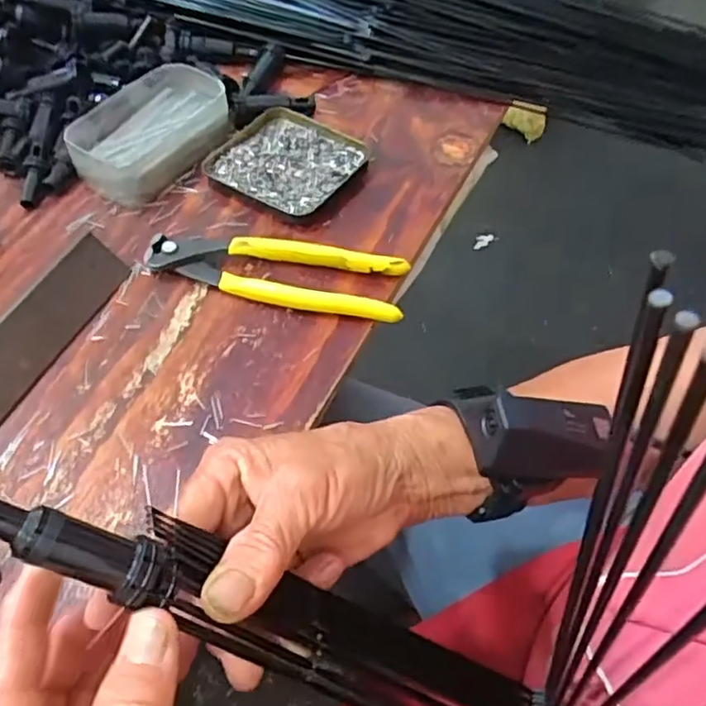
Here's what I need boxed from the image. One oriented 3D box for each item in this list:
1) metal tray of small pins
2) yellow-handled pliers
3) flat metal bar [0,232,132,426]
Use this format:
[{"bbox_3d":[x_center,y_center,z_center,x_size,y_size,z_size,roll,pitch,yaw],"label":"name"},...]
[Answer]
[{"bbox_3d":[-0.049,-0.146,0.473,0.099,0.013,0.098,25,58,15],"label":"metal tray of small pins"},{"bbox_3d":[-0.050,-0.054,0.409,0.167,0.018,0.048,10,55,5],"label":"yellow-handled pliers"},{"bbox_3d":[-0.194,0.002,0.360,0.037,0.007,0.177,43,55,-22],"label":"flat metal bar"}]

